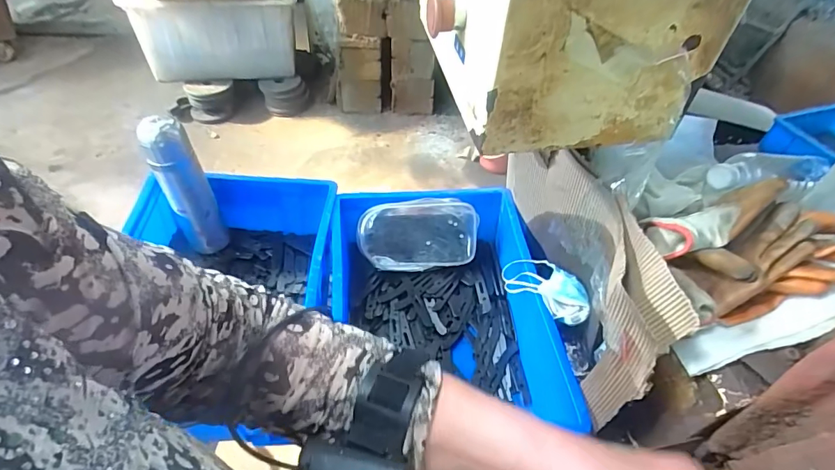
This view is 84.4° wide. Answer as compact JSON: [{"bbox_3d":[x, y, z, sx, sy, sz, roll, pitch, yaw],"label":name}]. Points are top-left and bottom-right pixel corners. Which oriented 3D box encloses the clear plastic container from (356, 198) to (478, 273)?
[{"bbox_3d":[0.001,-0.001,0.784,0.193,0.118,0.055,2,12,1],"label":"clear plastic container"}]

